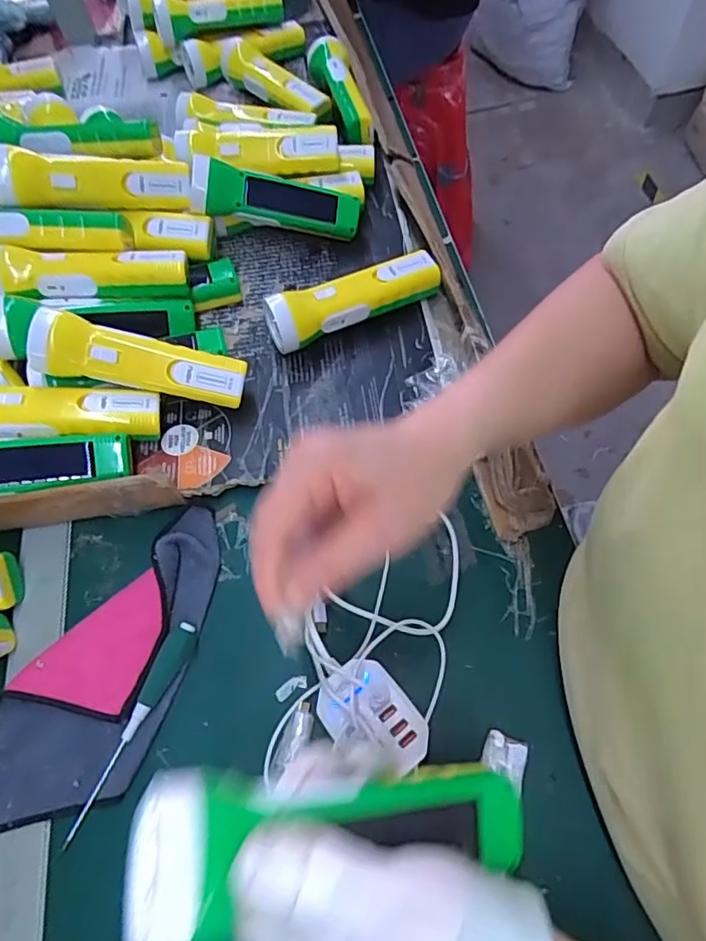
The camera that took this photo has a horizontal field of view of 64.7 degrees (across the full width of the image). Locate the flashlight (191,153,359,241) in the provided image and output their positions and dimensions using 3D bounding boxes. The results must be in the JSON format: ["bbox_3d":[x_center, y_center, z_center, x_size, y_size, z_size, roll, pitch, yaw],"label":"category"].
[{"bbox_3d":[-0.076,-0.268,0.559,0.162,0.033,0.046,7,106,-14],"label":"flashlight"}]

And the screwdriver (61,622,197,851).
[{"bbox_3d":[-0.147,0.174,0.377,0.018,0.014,0.146,19,64,12],"label":"screwdriver"}]

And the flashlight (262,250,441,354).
[{"bbox_3d":[0.001,-0.161,0.519,0.163,0.053,0.047,-28,64,-12],"label":"flashlight"}]

